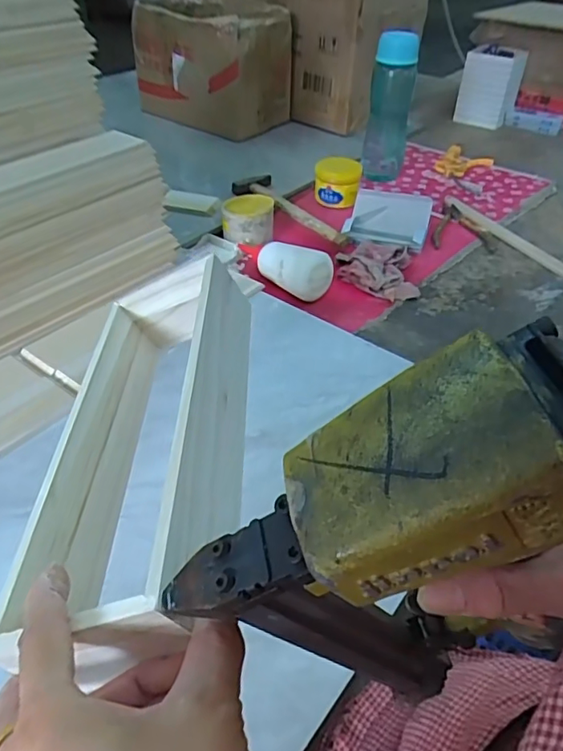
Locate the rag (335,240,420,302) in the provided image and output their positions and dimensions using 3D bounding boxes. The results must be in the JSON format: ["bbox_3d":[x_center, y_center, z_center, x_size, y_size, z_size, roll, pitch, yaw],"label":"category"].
[{"bbox_3d":[0.132,-0.149,0.747,0.106,0.028,0.114,2,42,0],"label":"rag"}]

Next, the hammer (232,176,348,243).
[{"bbox_3d":[0.005,-0.264,0.866,0.070,0.027,0.250,-20,46,-23],"label":"hammer"}]

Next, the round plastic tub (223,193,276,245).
[{"bbox_3d":[-0.051,-0.232,0.811,0.077,0.050,0.062,1,42,-2],"label":"round plastic tub"}]

